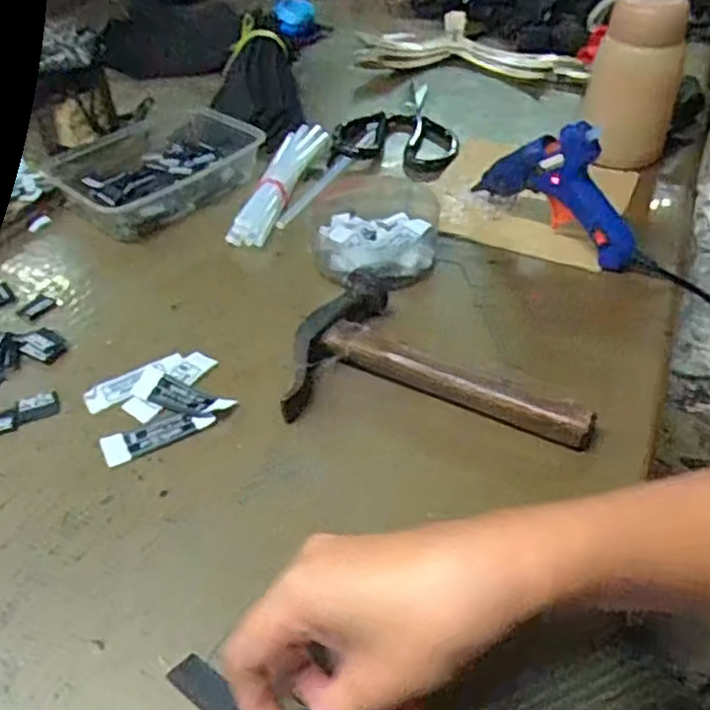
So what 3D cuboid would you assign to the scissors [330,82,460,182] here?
[{"bbox_3d":[0.053,-0.231,0.691,0.116,0.026,0.185,12,45,14],"label":"scissors"}]

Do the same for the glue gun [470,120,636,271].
[{"bbox_3d":[0.152,-0.128,0.510,0.022,0.093,0.134,-34,52,-30],"label":"glue gun"}]

